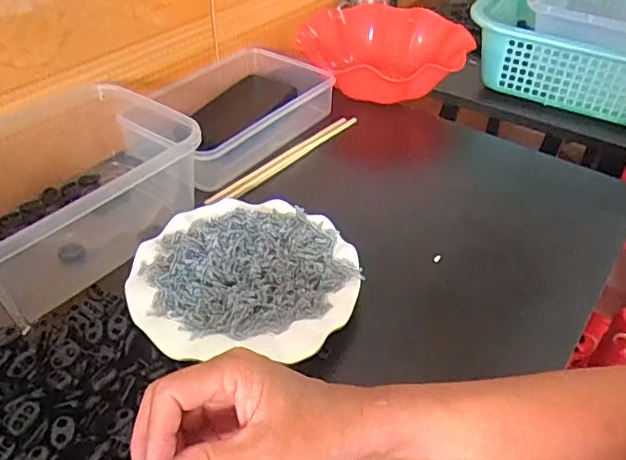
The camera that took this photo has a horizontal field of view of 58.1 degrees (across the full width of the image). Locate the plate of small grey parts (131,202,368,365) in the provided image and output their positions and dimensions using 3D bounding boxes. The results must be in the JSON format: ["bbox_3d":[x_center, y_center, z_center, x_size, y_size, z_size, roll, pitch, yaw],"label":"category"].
[{"bbox_3d":[-0.055,0.038,0.473,0.180,0.029,0.170,1,40,-1],"label":"plate of small grey parts"}]

